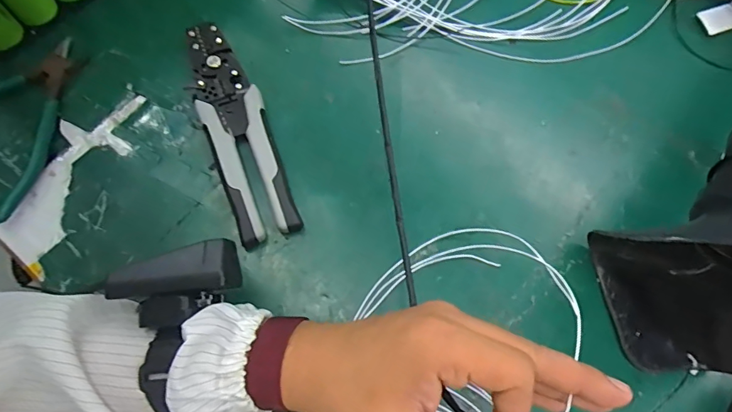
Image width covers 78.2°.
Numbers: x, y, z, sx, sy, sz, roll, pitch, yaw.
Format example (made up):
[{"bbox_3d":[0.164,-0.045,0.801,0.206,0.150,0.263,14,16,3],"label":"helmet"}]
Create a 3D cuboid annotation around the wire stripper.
[{"bbox_3d":[-0.105,-0.064,0.362,0.050,0.017,0.196,-20,73,-8],"label":"wire stripper"}]

